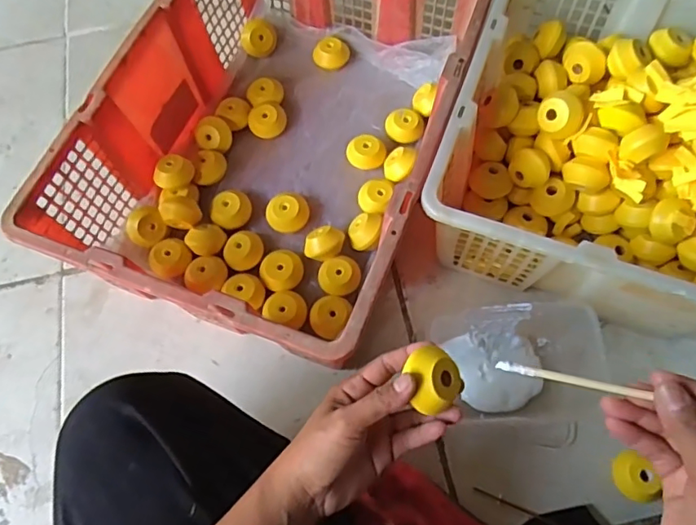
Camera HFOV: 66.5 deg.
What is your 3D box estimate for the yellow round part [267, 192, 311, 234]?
[{"bbox_3d":[-0.074,-0.063,0.640,0.049,0.027,0.052,-1,66,3],"label":"yellow round part"}]

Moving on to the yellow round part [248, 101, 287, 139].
[{"bbox_3d":[-0.105,-0.187,0.697,0.049,0.028,0.041,-14,66,-3],"label":"yellow round part"}]

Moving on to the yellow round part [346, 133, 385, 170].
[{"bbox_3d":[0.023,-0.139,0.671,0.048,0.027,0.047,-1,66,3],"label":"yellow round part"}]

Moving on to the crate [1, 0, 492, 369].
[{"bbox_3d":[-0.071,-0.142,0.615,0.344,0.174,0.473,19,68,11],"label":"crate"}]

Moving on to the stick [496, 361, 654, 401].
[{"bbox_3d":[0.163,0.077,0.324,0.141,0.008,0.006,8,66,24],"label":"stick"}]

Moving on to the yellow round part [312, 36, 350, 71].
[{"bbox_3d":[-0.024,-0.294,0.743,0.050,0.023,0.042,-5,66,1],"label":"yellow round part"}]

